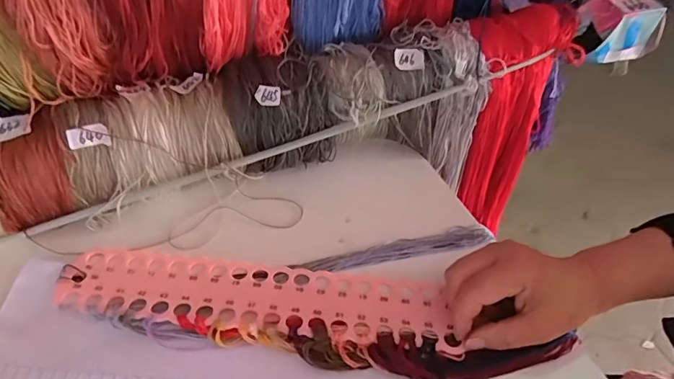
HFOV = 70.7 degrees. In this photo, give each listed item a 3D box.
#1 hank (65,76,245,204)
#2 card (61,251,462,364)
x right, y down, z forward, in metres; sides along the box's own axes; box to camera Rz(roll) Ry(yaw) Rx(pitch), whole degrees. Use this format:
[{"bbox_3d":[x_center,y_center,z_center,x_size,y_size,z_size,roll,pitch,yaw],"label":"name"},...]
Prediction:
[{"bbox_3d":[-0.147,-0.043,0.377,0.123,0.057,0.055,-13,50,-14],"label":"hank"},{"bbox_3d":[-0.058,0.078,0.344,0.274,0.004,0.062,7,42,1],"label":"card"}]

